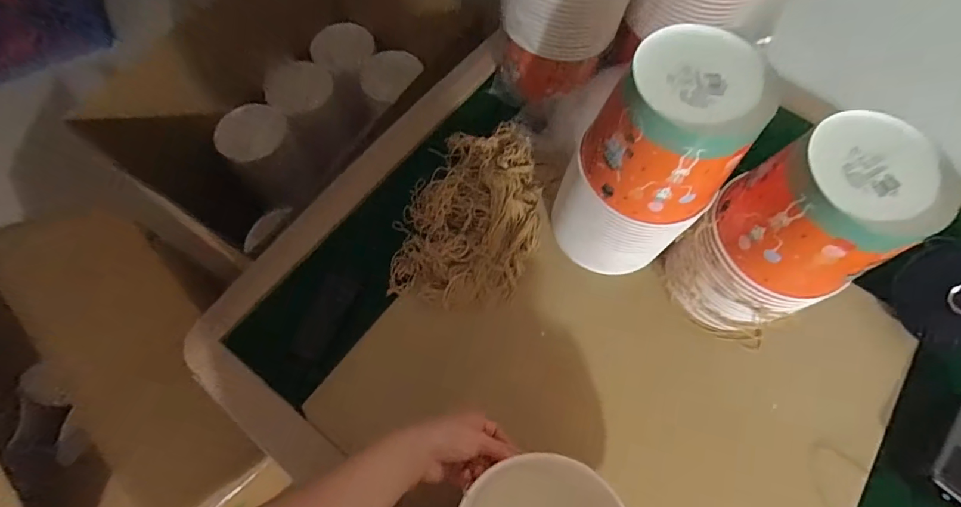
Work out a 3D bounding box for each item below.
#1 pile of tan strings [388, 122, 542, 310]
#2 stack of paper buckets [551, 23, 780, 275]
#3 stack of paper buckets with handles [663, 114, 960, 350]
[{"bbox_3d":[-0.010,-0.064,0.641,0.190,0.043,0.290,14,68,4],"label":"pile of tan strings"},{"bbox_3d":[0.192,-0.092,0.524,0.145,0.268,0.153,40,72,14],"label":"stack of paper buckets"},{"bbox_3d":[0.337,-0.012,0.511,0.146,0.258,0.151,-26,71,-12],"label":"stack of paper buckets with handles"}]

